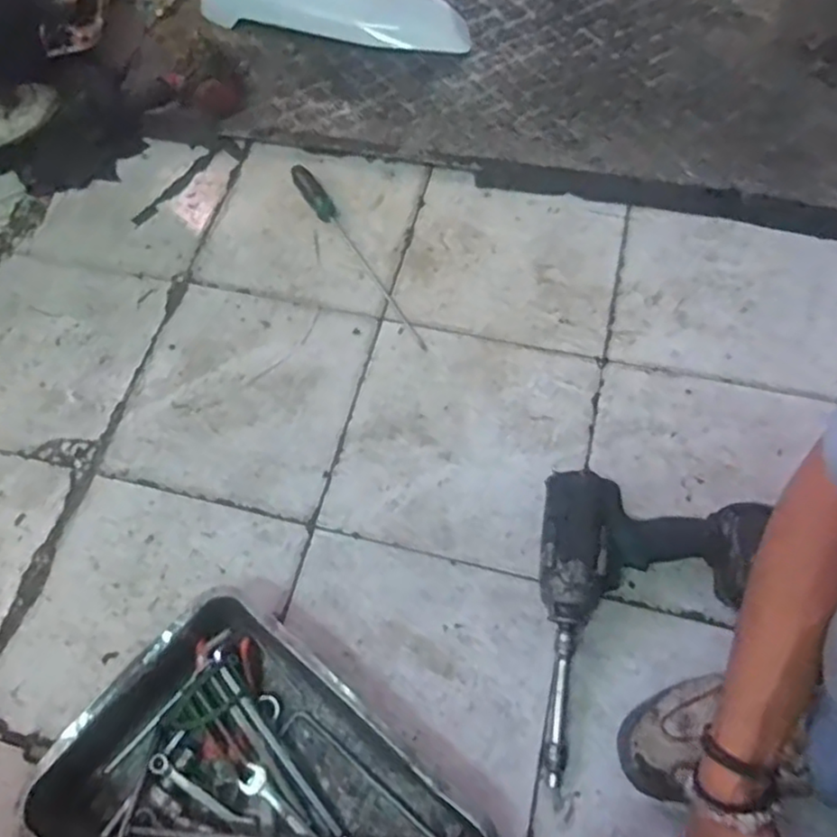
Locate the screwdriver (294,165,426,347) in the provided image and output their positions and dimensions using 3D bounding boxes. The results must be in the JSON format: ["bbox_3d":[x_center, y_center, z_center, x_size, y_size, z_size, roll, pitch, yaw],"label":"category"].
[{"bbox_3d":[-0.088,-0.238,0.915,0.032,0.031,0.361,-30,67,-10],"label":"screwdriver"}]

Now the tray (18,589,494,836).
[{"bbox_3d":[-0.151,0.381,0.607,0.384,0.074,0.280,37,72,18],"label":"tray"}]

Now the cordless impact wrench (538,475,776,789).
[{"bbox_3d":[0.218,0.218,0.657,0.213,0.072,0.301,10,66,8],"label":"cordless impact wrench"}]

